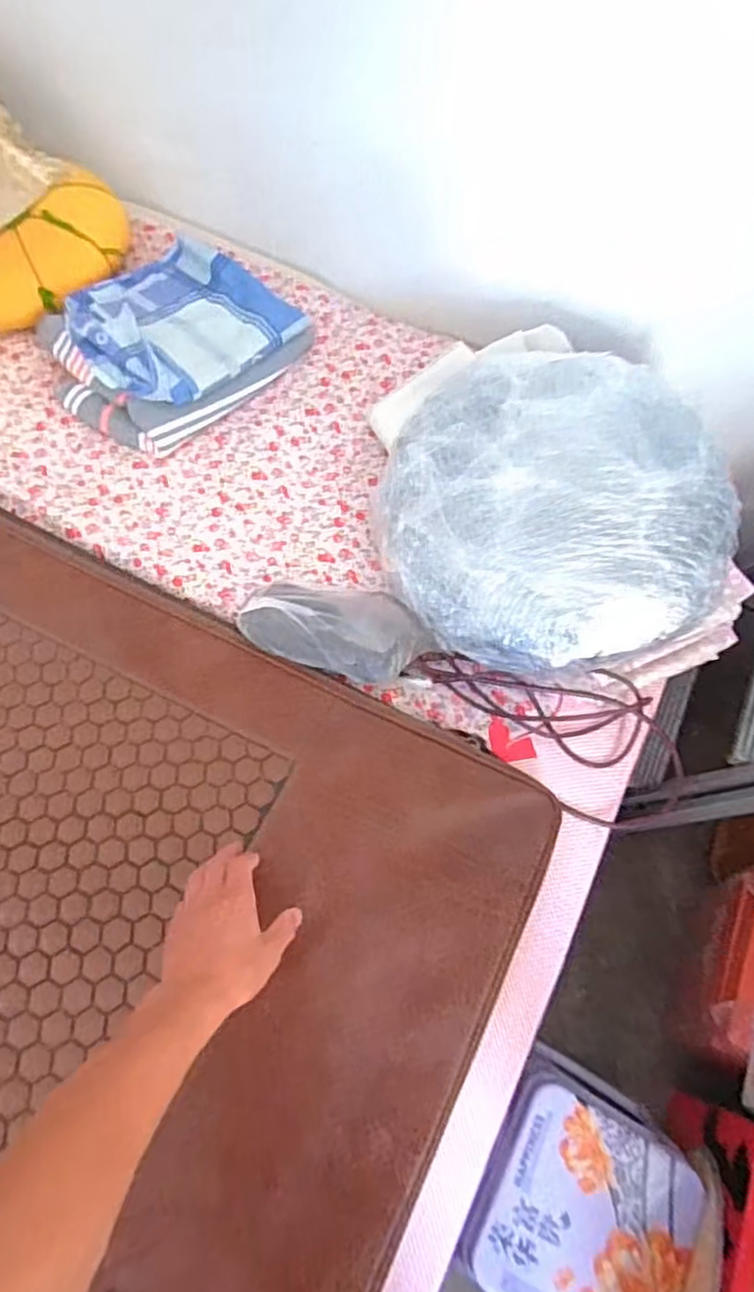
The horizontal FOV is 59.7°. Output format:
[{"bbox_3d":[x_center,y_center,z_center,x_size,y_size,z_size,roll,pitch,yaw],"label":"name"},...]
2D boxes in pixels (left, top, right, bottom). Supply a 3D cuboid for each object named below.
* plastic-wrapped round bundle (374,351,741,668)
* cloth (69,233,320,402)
[{"bbox_3d":[0.220,-0.180,0.845,0.410,0.121,0.400,24,81,9],"label":"plastic-wrapped round bundle"},{"bbox_3d":[-0.310,-0.519,1.012,0.276,0.067,0.322,40,70,15],"label":"cloth"}]

